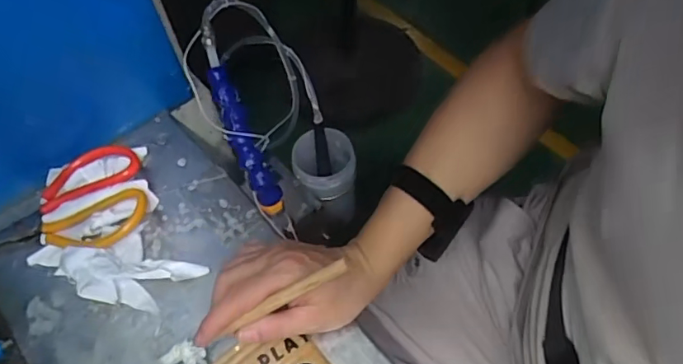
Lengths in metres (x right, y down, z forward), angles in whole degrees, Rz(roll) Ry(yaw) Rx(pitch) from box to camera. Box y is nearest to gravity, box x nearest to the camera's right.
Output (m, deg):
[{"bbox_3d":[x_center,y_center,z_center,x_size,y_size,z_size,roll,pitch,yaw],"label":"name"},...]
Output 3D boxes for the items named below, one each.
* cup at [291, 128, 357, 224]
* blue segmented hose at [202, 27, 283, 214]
[{"bbox_3d":[-0.018,0.004,0.645,0.073,0.116,0.081,-10,55,-5],"label":"cup"},{"bbox_3d":[-0.094,-0.052,0.483,0.027,0.039,0.178,-23,99,-14],"label":"blue segmented hose"}]

